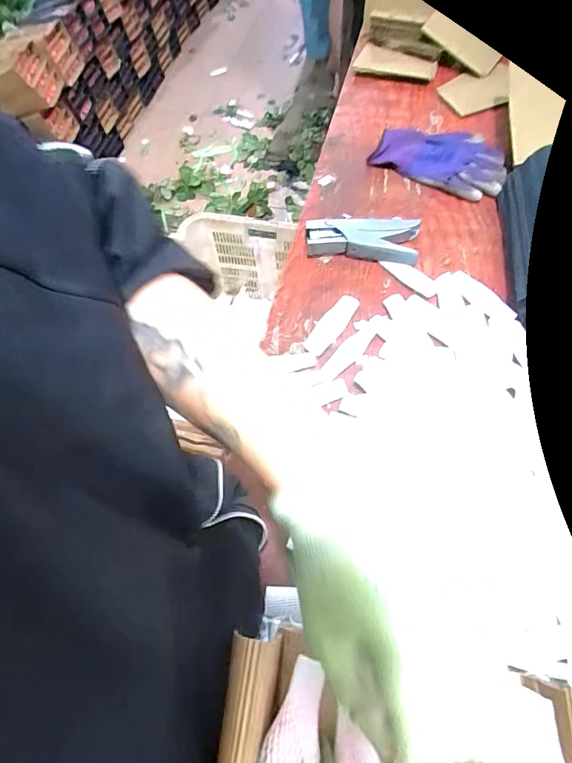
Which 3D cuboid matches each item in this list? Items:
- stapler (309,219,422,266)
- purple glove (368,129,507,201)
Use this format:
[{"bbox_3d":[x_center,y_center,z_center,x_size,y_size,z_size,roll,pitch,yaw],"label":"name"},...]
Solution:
[{"bbox_3d":[0.101,-0.189,0.552,0.145,0.030,0.060,5,64,7],"label":"stapler"},{"bbox_3d":[0.229,-0.336,0.607,0.189,0.024,0.102,26,82,14],"label":"purple glove"}]

